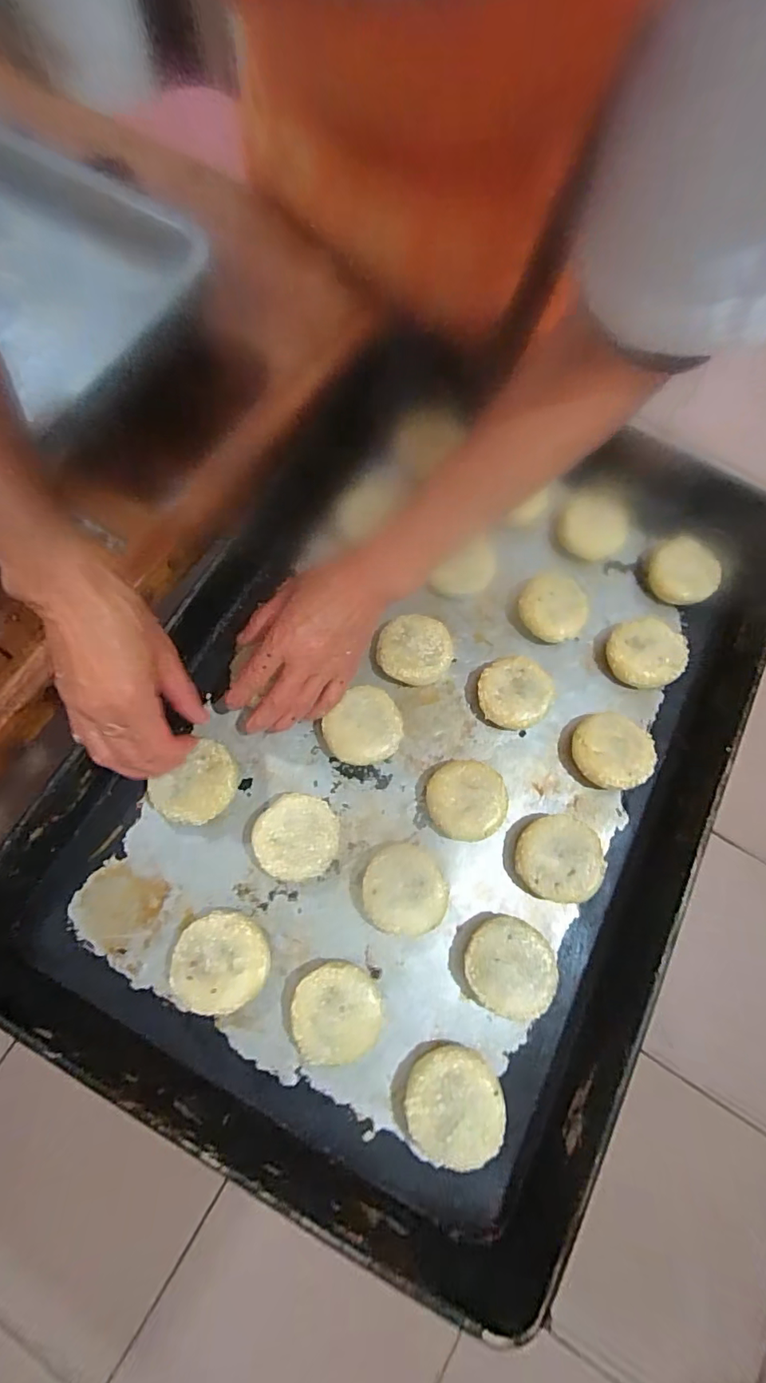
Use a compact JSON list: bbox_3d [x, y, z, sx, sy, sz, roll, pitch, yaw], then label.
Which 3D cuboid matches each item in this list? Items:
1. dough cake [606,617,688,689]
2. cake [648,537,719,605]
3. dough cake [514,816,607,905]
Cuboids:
[{"bbox_3d":[0.215,-0.031,0.429,0.051,0.022,0.057,-26,75,-8],"label":"dough cake"},{"bbox_3d":[0.259,-0.103,0.453,0.051,0.018,0.057,-34,76,-10],"label":"cake"},{"bbox_3d":[0.127,0.121,0.380,0.059,0.027,0.057,0,73,-1],"label":"dough cake"}]

